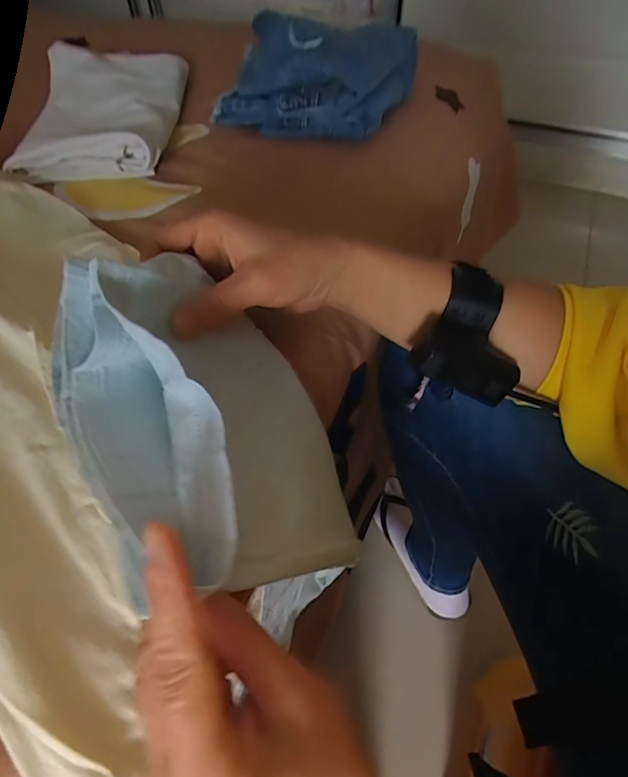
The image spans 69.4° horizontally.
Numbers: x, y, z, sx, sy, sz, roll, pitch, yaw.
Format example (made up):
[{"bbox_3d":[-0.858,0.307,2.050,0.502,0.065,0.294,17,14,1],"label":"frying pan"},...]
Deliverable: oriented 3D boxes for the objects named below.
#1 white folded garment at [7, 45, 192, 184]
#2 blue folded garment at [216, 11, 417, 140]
[{"bbox_3d":[-0.241,-0.328,0.521,0.159,0.037,0.251,-2,53,-2],"label":"white folded garment"},{"bbox_3d":[0.002,-0.370,0.532,0.211,0.090,0.176,17,55,12],"label":"blue folded garment"}]

